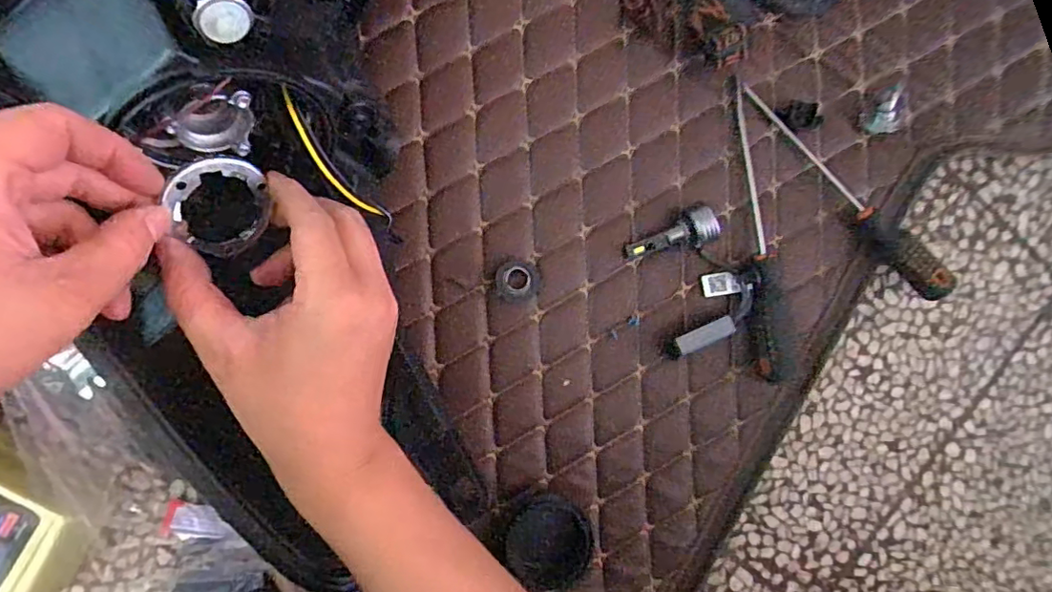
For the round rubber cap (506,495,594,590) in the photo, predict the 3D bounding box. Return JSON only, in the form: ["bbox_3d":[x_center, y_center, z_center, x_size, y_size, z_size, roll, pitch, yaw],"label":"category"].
[{"bbox_3d":[0.021,0.204,0.455,0.067,0.011,0.073,0,93,-7],"label":"round rubber cap"}]

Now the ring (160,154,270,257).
[{"bbox_3d":[-0.148,-0.043,0.272,0.008,0.051,0.047,36,79,25],"label":"ring"}]

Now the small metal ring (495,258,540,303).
[{"bbox_3d":[-0.005,-0.012,0.445,0.036,0.014,0.033,0,93,-7],"label":"small metal ring"}]

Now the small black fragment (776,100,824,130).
[{"bbox_3d":[0.230,-0.152,0.465,0.037,0.004,0.022,6,92,-8],"label":"small black fragment"}]

